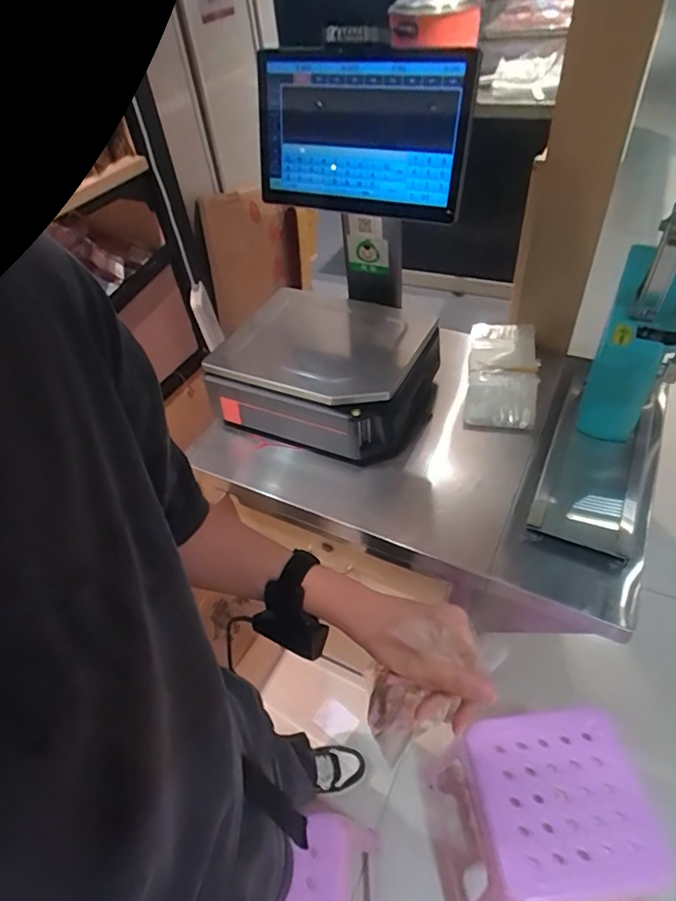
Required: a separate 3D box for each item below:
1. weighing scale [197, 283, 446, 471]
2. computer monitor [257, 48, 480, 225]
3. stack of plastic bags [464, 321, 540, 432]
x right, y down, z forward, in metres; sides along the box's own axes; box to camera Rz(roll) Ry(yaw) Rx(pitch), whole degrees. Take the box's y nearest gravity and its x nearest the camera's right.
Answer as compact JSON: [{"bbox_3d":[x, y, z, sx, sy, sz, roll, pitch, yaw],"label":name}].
[{"bbox_3d":[-0.021,-0.156,1.072,0.402,0.181,0.322,15,50,20],"label":"weighing scale"},{"bbox_3d":[0.037,-0.539,0.902,0.381,0.239,0.078,16,50,20],"label":"computer monitor"},{"bbox_3d":[0.343,-0.178,1.097,0.146,0.042,0.319,6,47,12],"label":"stack of plastic bags"}]

